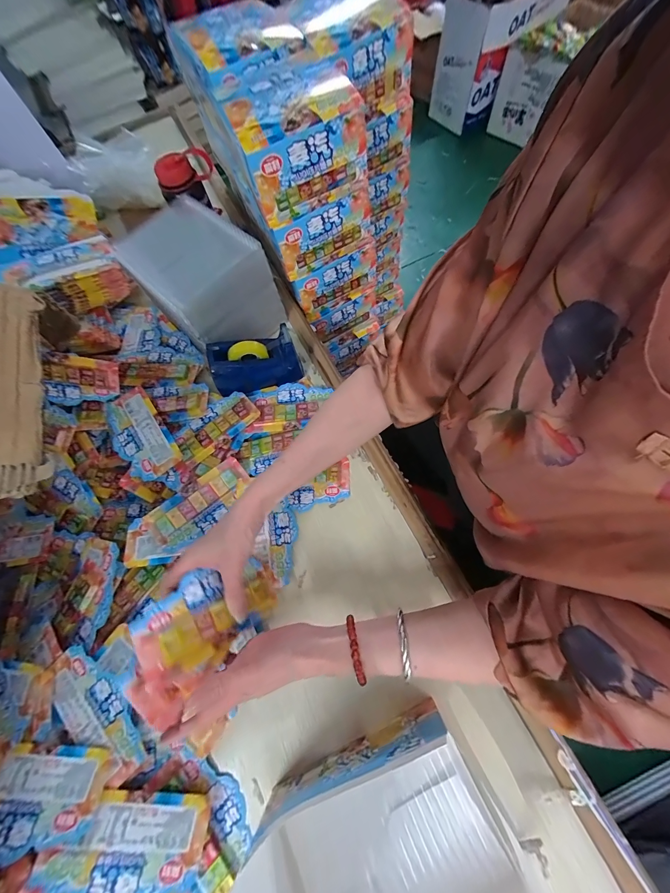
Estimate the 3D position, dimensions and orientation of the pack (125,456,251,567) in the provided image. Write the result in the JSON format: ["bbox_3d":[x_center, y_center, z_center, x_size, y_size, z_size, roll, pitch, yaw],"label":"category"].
[{"bbox_3d":[-0.201,0.091,0.432,0.180,0.010,0.067,-37,70,-9],"label":"pack"}]

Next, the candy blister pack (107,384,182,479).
[{"bbox_3d":[-0.294,-0.019,0.477,0.078,0.025,0.150,-35,70,-8],"label":"candy blister pack"}]

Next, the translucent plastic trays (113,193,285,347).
[{"bbox_3d":[-0.210,-0.262,0.502,0.153,0.138,0.207,-43,78,-13],"label":"translucent plastic trays"}]

